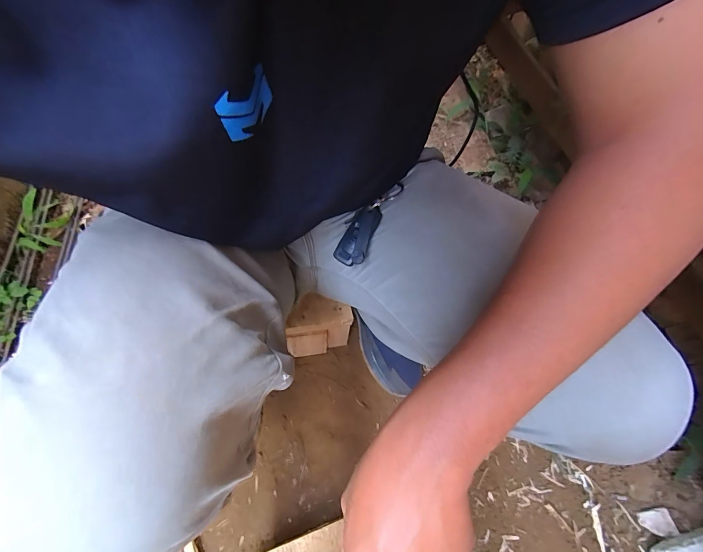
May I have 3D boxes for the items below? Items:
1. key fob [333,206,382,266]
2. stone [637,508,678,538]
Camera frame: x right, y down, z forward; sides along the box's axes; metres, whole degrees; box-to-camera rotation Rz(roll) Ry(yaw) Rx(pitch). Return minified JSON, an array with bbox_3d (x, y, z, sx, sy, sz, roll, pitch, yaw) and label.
[{"bbox_3d":[0.009,-0.046,0.395,0.034,0.017,0.072,28,88,13],"label":"key fob"},{"bbox_3d":[0.563,0.456,0.640,0.053,0.005,0.043,-22,66,13],"label":"stone"}]

